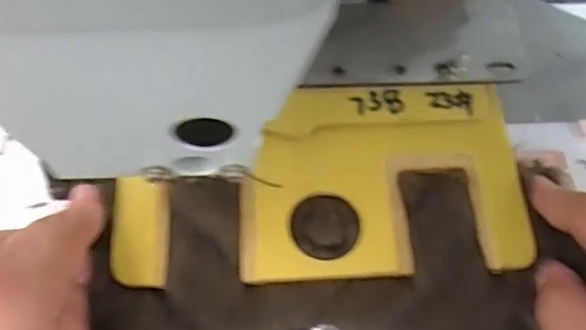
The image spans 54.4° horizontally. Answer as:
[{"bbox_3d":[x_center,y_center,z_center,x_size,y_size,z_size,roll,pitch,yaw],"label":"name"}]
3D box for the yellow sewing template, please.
[{"bbox_3d":[0.014,0.006,0.260,0.181,0.005,0.091,-2,68,-3],"label":"yellow sewing template"}]

